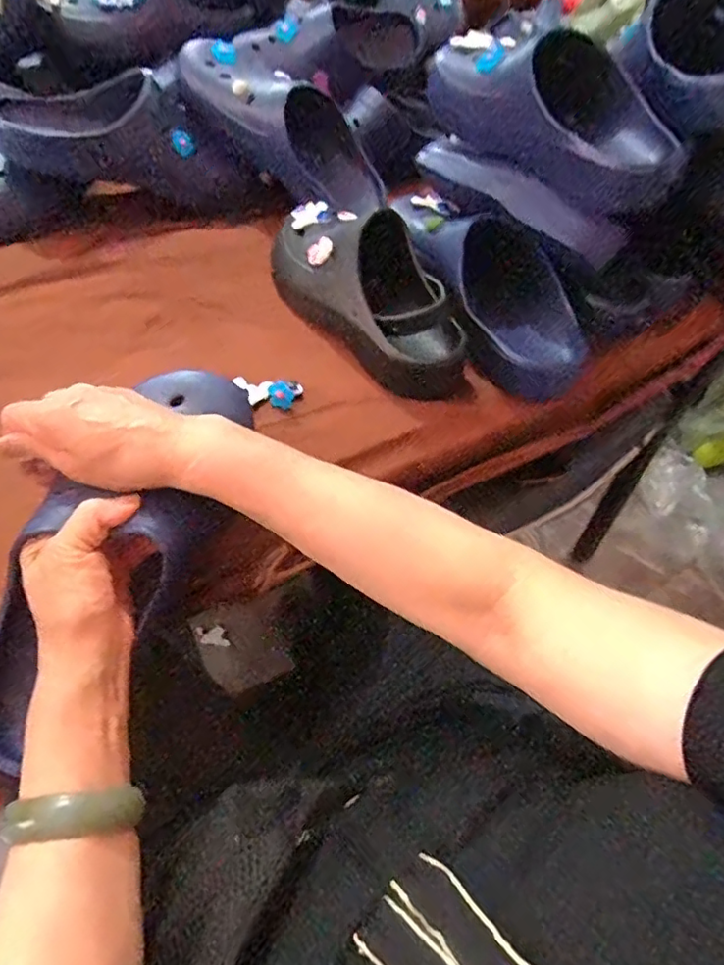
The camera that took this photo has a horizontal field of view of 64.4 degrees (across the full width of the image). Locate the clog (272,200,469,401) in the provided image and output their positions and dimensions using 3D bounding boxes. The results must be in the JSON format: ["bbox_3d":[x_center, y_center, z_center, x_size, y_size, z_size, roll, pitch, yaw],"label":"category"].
[{"bbox_3d":[0.003,-0.194,0.545,0.099,0.082,0.268,-26,60,-23],"label":"clog"}]

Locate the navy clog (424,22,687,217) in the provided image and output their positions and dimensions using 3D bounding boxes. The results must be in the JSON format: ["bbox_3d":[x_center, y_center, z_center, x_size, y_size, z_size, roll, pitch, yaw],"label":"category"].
[{"bbox_3d":[0.163,-0.346,0.526,0.080,0.089,0.261,-31,62,-25],"label":"navy clog"}]

